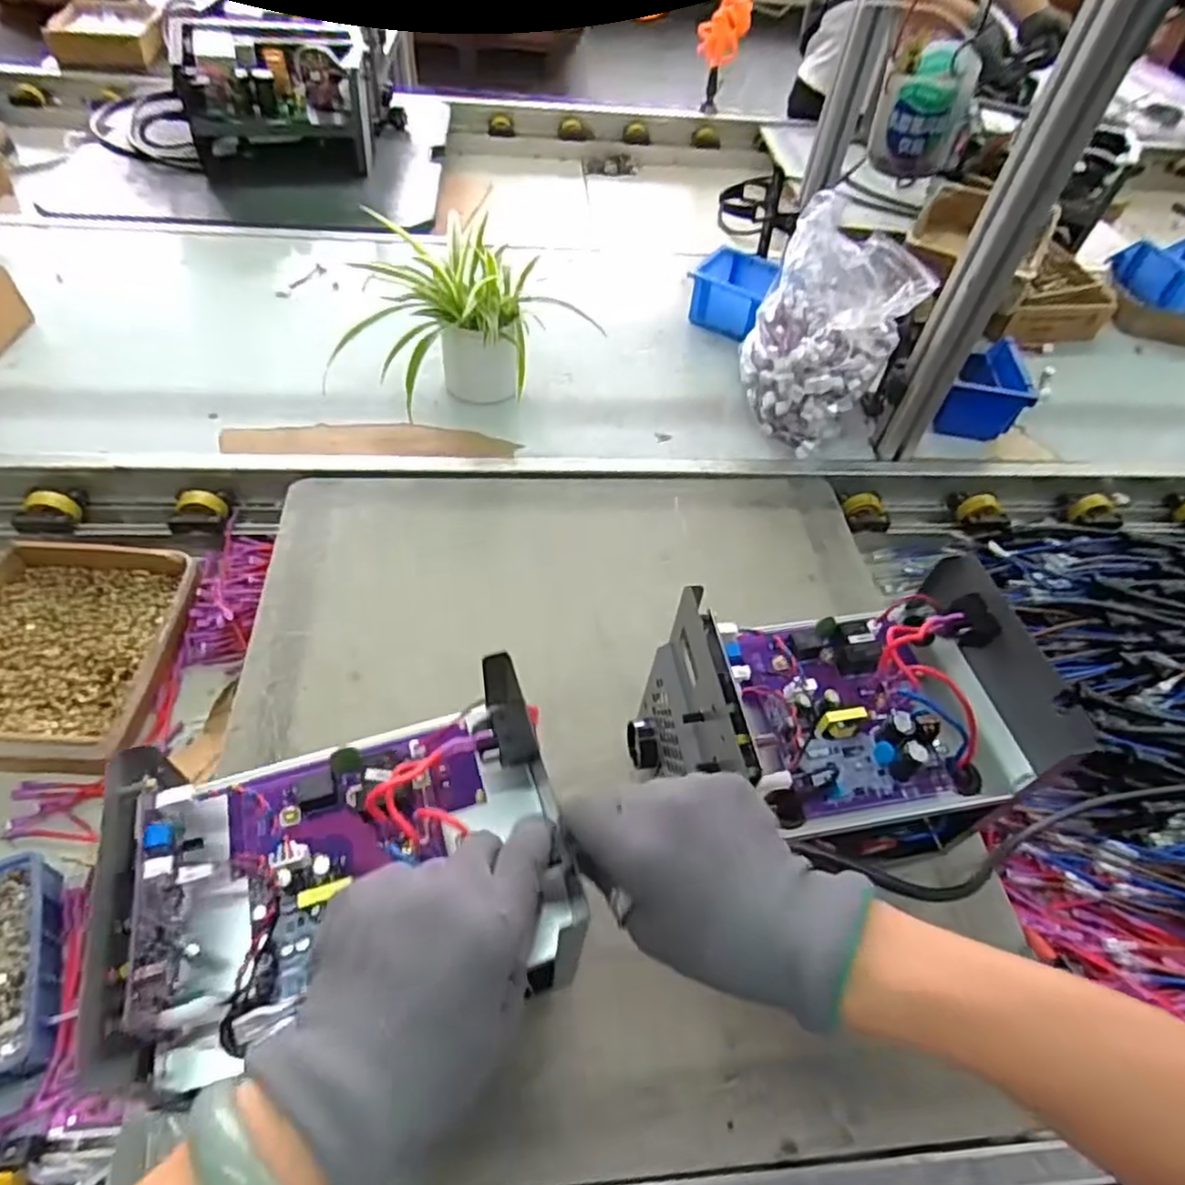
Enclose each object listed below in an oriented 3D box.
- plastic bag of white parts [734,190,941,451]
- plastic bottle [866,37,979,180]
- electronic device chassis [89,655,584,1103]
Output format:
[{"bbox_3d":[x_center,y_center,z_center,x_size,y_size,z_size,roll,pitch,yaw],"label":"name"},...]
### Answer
[{"bbox_3d":[0.249,-0.284,0.793,0.136,0.209,0.161,-31,61,-26],"label":"plastic bag of white parts"},{"bbox_3d":[0.249,-0.364,0.529,0.062,0.077,0.057,20,53,10],"label":"plastic bottle"},{"bbox_3d":[-0.122,0.136,0.357,0.211,0.084,0.145,-9,53,-13],"label":"electronic device chassis"}]

